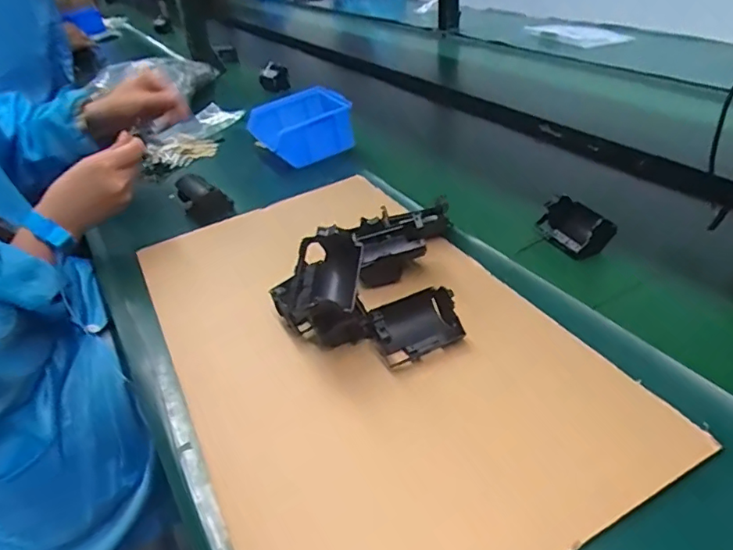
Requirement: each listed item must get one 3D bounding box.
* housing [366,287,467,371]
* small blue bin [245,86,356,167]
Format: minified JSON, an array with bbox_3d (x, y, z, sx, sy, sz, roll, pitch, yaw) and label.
[{"bbox_3d":[0.042,0.039,0.448,0.075,0.030,0.050,-17,37,-16],"label":"housing"},{"bbox_3d":[-0.100,-0.225,0.813,0.122,0.073,0.139,-20,37,-19],"label":"small blue bin"}]

